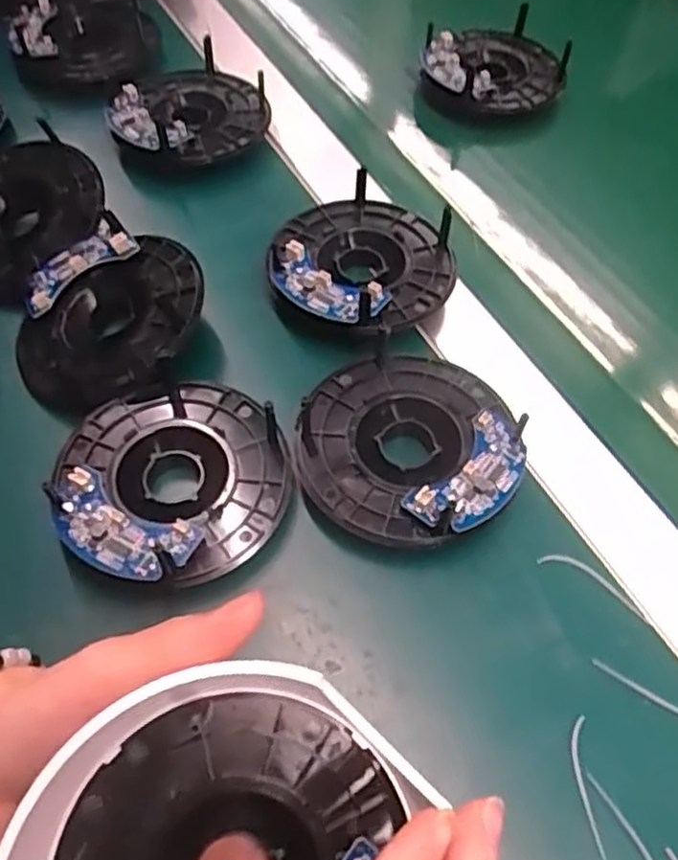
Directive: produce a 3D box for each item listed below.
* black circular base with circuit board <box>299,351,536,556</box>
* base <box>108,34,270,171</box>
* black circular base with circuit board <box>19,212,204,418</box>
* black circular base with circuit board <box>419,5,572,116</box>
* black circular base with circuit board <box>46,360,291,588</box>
[{"bbox_3d":[0.031,0.004,0.325,0.098,0.023,0.098,0,57,-1],"label":"black circular base with circuit board"},{"bbox_3d":[-0.093,-0.206,0.458,0.088,0.024,0.107,28,61,16],"label":"base"},{"bbox_3d":[-0.117,-0.058,0.358,0.101,0.016,0.094,-5,66,11],"label":"black circular base with circuit board"},{"bbox_3d":[0.112,-0.266,0.509,0.098,0.021,0.104,0,57,-1],"label":"black circular base with circuit board"},{"bbox_3d":[-0.072,0.021,0.311,0.097,0.023,0.101,0,57,-1],"label":"black circular base with circuit board"}]

